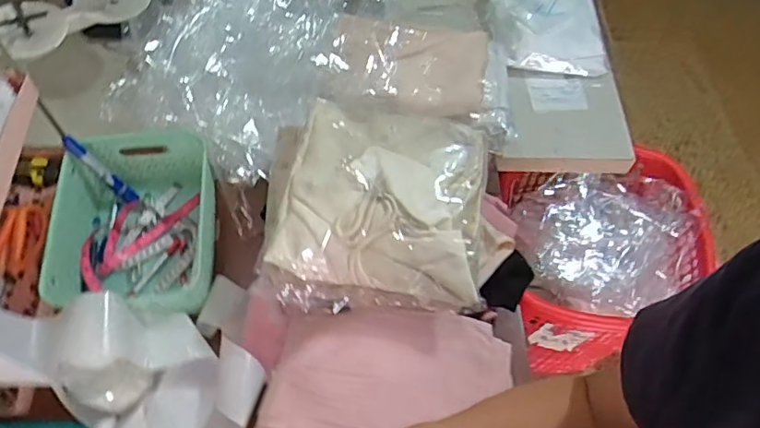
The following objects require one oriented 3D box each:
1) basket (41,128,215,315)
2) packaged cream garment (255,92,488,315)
[{"bbox_3d":[-0.338,0.014,0.787,0.203,0.093,0.256,-4,60,-5],"label":"basket"},{"bbox_3d":[-0.001,-0.011,0.685,0.256,0.084,0.246,4,72,1],"label":"packaged cream garment"}]

